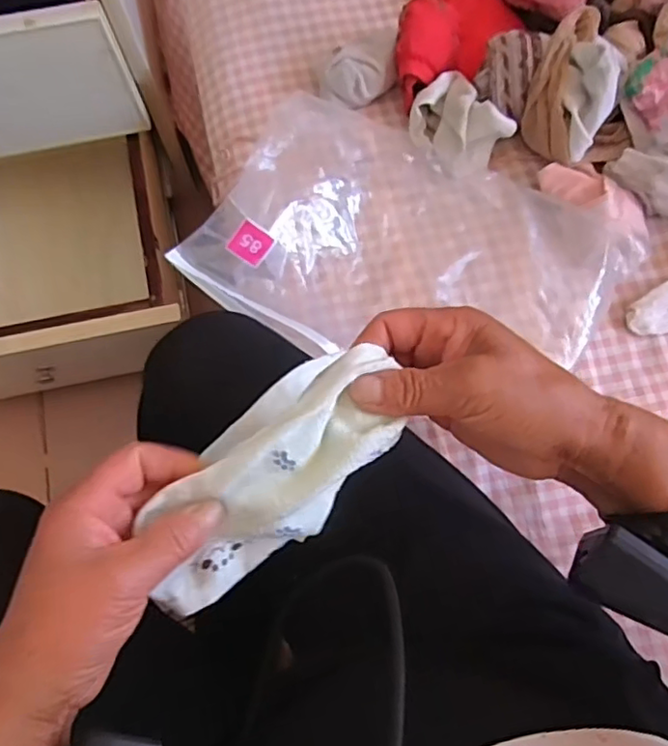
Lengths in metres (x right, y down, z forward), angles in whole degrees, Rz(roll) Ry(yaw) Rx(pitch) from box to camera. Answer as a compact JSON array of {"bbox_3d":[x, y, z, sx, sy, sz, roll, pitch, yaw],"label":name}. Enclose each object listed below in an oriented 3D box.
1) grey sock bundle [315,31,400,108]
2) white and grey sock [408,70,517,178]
[{"bbox_3d":[0.025,-0.290,0.572,0.083,0.044,0.060,-23,76,-7],"label":"grey sock bundle"},{"bbox_3d":[0.113,-0.229,0.552,0.063,0.050,0.084,-34,77,-9],"label":"white and grey sock"}]

